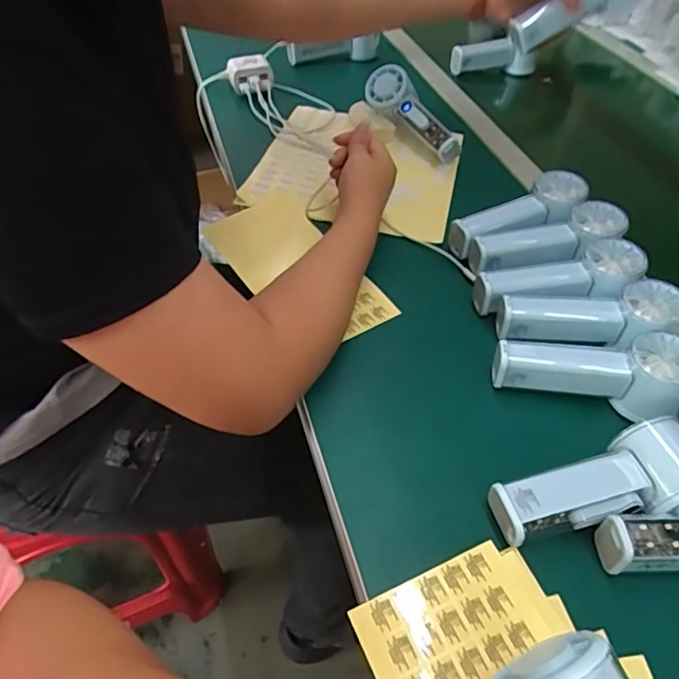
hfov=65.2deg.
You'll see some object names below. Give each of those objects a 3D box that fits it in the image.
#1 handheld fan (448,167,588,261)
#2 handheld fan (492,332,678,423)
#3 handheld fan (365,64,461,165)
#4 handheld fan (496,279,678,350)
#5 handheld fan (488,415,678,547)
[{"bbox_3d":[0.191,-0.133,0.562,0.155,0.037,0.057,-25,53,-6],"label":"handheld fan"},{"bbox_3d":[0.204,0.026,0.428,0.152,0.052,0.050,4,48,-1],"label":"handheld fan"},{"bbox_3d":[0.096,-0.291,0.684,0.040,0.050,0.161,-33,76,-30],"label":"handheld fan"},{"bbox_3d":[0.220,-0.021,0.465,0.157,0.041,0.051,-5,47,8],"label":"handheld fan"},{"bbox_3d":[0.182,0.105,0.361,0.146,0.049,0.061,-13,50,-16],"label":"handheld fan"}]

